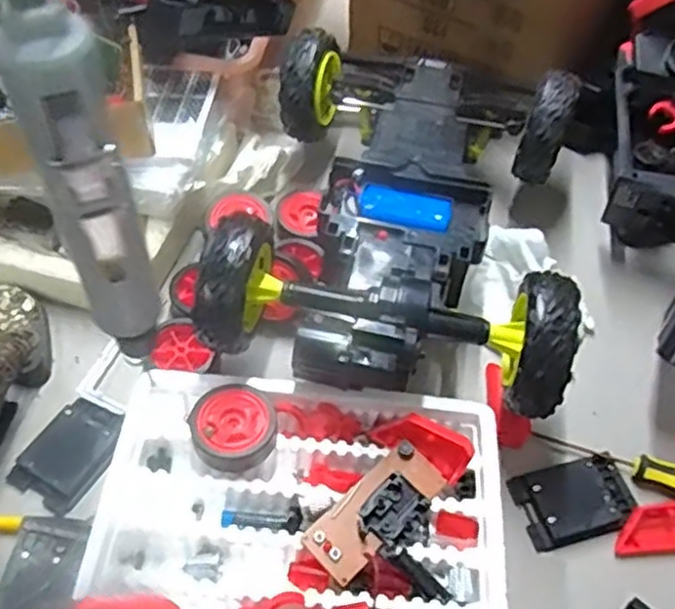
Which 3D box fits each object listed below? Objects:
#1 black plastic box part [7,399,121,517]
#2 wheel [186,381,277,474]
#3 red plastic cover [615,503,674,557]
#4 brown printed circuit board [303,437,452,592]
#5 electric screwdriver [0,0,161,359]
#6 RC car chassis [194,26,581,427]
[{"bbox_3d":[-0.185,0.104,0.503,0.056,0.012,0.077,25,56,15],"label":"black plastic box part"},{"bbox_3d":[-0.070,0.082,0.478,0.055,0.019,0.061,-19,57,-16],"label":"wheel"},{"bbox_3d":[0.222,0.151,0.480,0.067,0.016,0.030,-1,53,-4],"label":"red plastic cover"},{"bbox_3d":[0.029,0.133,0.451,0.095,0.015,0.050,-38,63,-26],"label":"brown printed circuit board"},{"bbox_3d":[-0.095,-0.033,0.286,0.029,0.170,0.027,-19,57,-17],"label":"electric screwdriver"},{"bbox_3d":[0.056,-0.094,0.552,0.238,0.078,0.346,10,54,4],"label":"RC car chassis"}]

